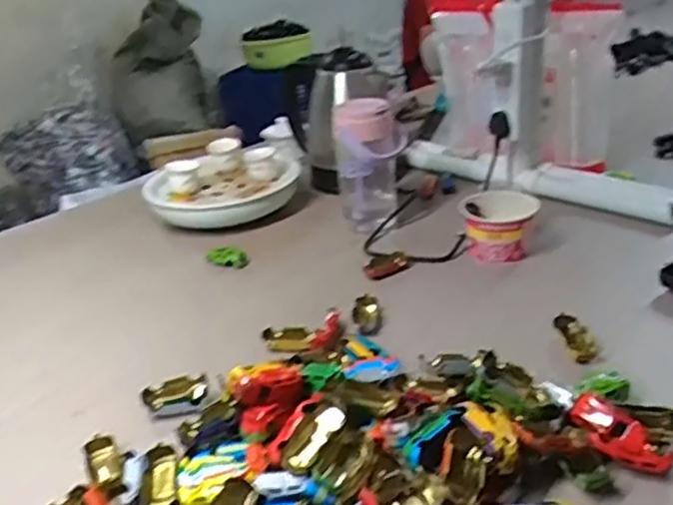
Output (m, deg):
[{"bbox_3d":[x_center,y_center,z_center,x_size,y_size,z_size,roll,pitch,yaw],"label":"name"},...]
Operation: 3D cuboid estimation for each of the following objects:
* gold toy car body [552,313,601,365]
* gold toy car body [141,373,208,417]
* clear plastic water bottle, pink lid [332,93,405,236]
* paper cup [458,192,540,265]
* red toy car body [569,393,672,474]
[{"bbox_3d":[0.247,0.086,0.690,0.028,0.026,0.058,-9,28,-7],"label":"gold toy car body"},{"bbox_3d":[-0.159,0.139,0.666,0.064,0.022,0.033,-5,28,0],"label":"gold toy car body"},{"bbox_3d":[0.048,-0.124,0.967,0.097,0.178,0.082,-1,28,7],"label":"clear plastic water bottle, pink lid"},{"bbox_3d":[0.211,-0.034,0.882,0.097,0.083,0.085,6,30,21],"label":"paper cup"},{"bbox_3d":[0.231,0.144,0.548,0.043,0.029,0.083,-26,48,-34],"label":"red toy car body"}]

